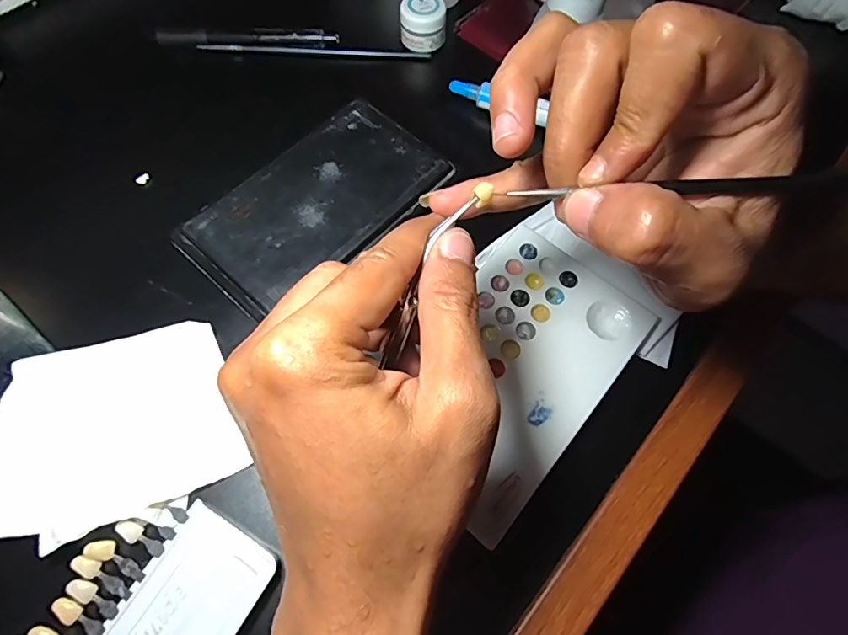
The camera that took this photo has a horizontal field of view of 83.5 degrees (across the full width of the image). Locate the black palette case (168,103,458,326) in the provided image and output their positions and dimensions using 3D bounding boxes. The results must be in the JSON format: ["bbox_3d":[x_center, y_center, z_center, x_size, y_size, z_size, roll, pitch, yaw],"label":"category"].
[{"bbox_3d":[-0.063,-0.070,0.283,0.084,0.007,0.150,41,74,14],"label":"black palette case"}]

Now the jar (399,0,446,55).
[{"bbox_3d":[-0.001,-0.215,0.346,0.032,0.026,0.030,0,69,0],"label":"jar"}]

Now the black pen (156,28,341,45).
[{"bbox_3d":[-0.129,-0.207,0.350,0.129,0.009,0.010,-2,69,-1],"label":"black pen"}]

